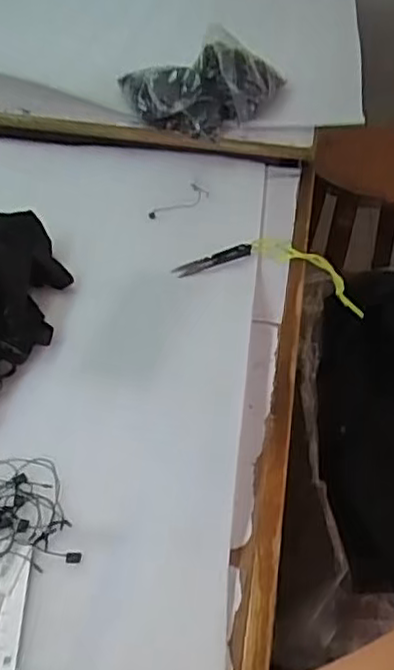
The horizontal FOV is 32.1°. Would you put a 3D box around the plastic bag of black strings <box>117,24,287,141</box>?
[{"bbox_3d":[0.004,-0.352,0.949,0.230,0.106,0.154,6,41,-1],"label":"plastic bag of black strings"}]

